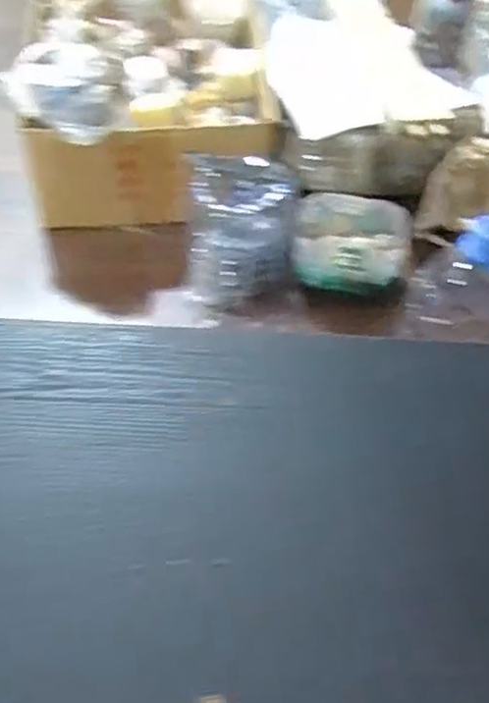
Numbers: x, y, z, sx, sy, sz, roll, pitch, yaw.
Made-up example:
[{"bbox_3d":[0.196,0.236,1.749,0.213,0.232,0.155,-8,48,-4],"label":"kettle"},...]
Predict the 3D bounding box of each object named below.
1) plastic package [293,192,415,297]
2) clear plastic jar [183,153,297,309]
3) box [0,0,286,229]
[{"bbox_3d":[0.103,-0.105,0.665,0.107,0.056,0.079,11,52,5],"label":"plastic package"},{"bbox_3d":[-0.003,-0.119,0.657,0.096,0.103,0.099,2,52,-2],"label":"clear plastic jar"},{"bbox_3d":[-0.099,-0.285,0.737,0.247,0.142,0.300,-1,52,-4],"label":"box"}]

